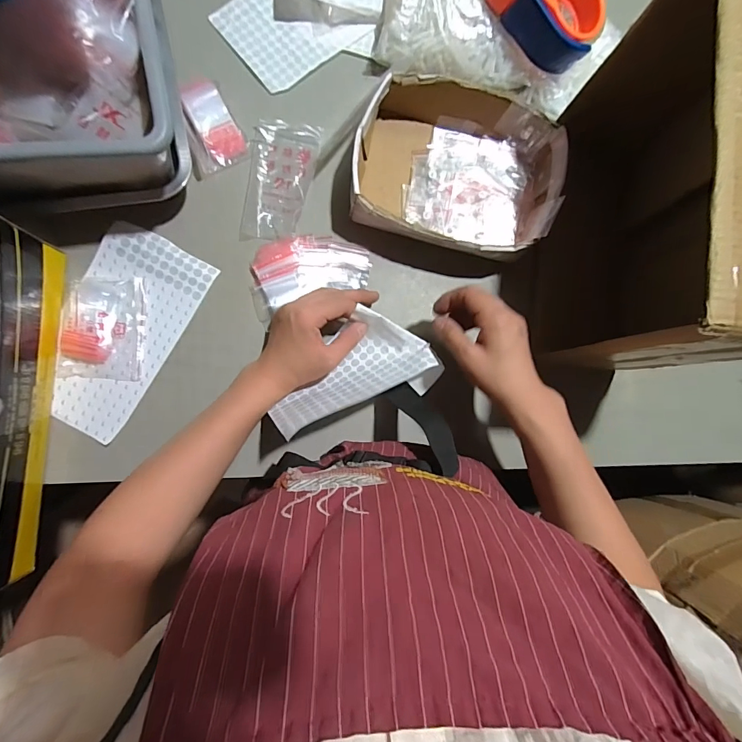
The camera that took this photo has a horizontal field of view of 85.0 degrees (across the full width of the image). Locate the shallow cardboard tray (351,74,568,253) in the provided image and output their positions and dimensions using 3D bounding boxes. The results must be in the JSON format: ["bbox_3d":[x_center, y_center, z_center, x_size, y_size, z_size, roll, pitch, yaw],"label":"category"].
[{"bbox_3d":[0.101,-0.234,0.482,0.230,0.063,0.178,14,86,-6],"label":"shallow cardboard tray"}]

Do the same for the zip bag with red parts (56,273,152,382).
[{"bbox_3d":[-0.300,-0.048,0.450,0.087,0.016,0.113,3,88,-7],"label":"zip bag with red parts"}]

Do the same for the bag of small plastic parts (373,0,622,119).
[{"bbox_3d":[0.157,-0.421,0.496,0.289,0.044,0.161,6,87,-6],"label":"bag of small plastic parts"}]

